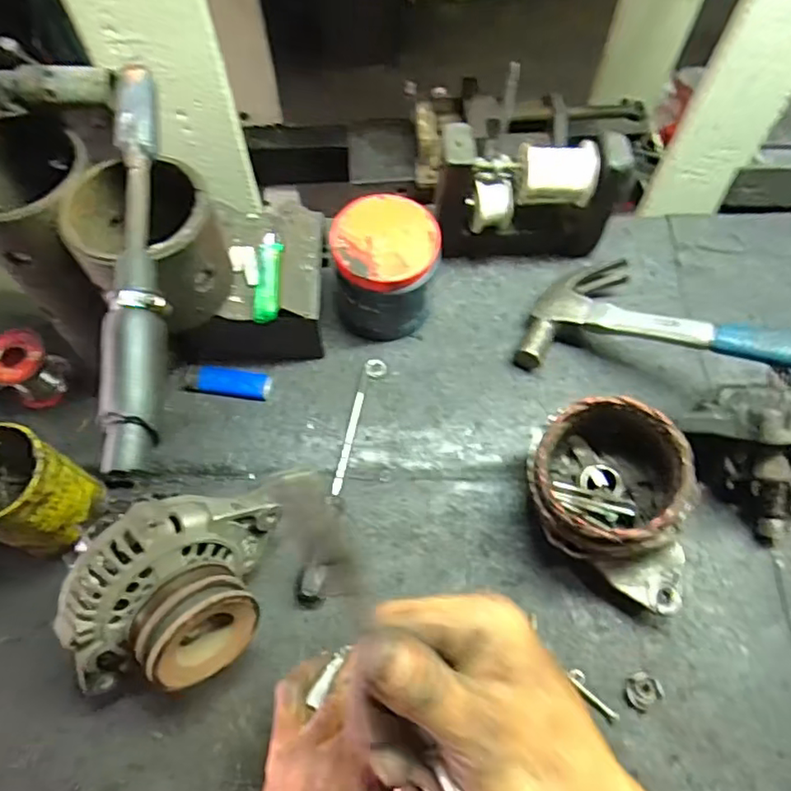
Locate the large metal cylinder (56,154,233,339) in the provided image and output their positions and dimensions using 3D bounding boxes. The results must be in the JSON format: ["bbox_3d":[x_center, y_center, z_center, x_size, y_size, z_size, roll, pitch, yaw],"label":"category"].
[{"bbox_3d":[-0.160,-0.098,0.398,0.089,0.079,0.100,-36,70,-17],"label":"large metal cylinder"}]

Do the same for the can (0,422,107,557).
[{"bbox_3d":[-0.287,0.078,0.471,0.074,0.111,0.071,1,64,-1],"label":"can"}]

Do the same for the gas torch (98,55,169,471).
[{"bbox_3d":[-0.145,-0.084,0.340,0.029,0.028,0.260,-6,64,-4],"label":"gas torch"}]

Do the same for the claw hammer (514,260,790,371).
[{"bbox_3d":[0.273,-0.047,0.499,0.329,0.026,0.118,16,62,35],"label":"claw hammer"}]

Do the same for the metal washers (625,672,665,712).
[{"bbox_3d":[0.187,0.222,0.456,0.027,0.010,0.023,-32,69,-16],"label":"metal washers"}]

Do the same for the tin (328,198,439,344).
[{"bbox_3d":[-0.009,-0.112,0.560,0.090,0.108,0.091,1,64,-1],"label":"tin"}]

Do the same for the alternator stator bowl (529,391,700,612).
[{"bbox_3d":[0.163,0.083,0.467,0.116,0.114,0.155,-3,64,-3],"label":"alternator stator bowl"}]

